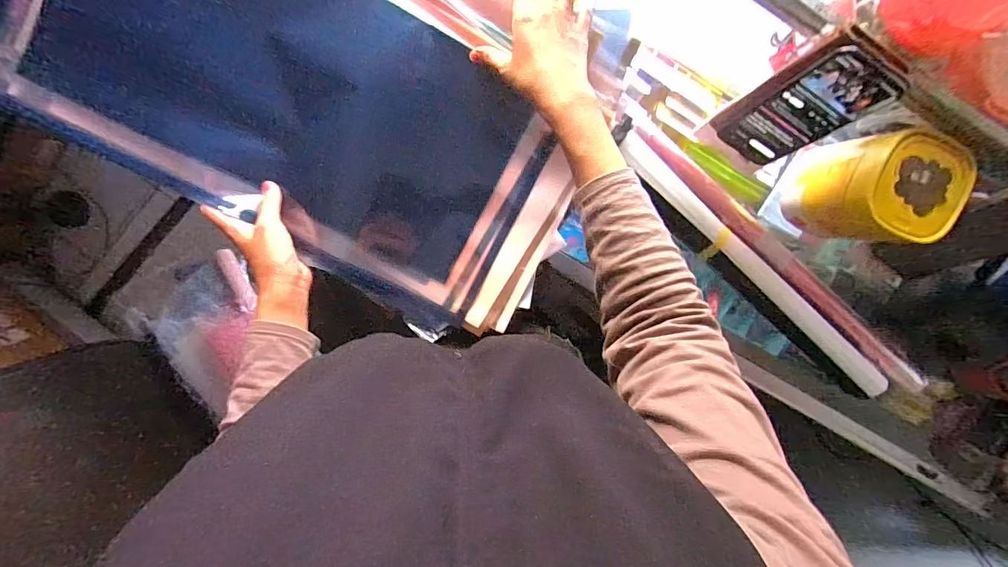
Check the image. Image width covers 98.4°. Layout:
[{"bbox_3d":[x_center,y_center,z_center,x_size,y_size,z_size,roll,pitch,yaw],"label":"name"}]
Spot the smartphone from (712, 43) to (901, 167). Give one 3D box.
[{"bbox_3d":[0.300,-0.170,0.443,0.072,0.159,0.013,32,76,-5],"label":"smartphone"}]

